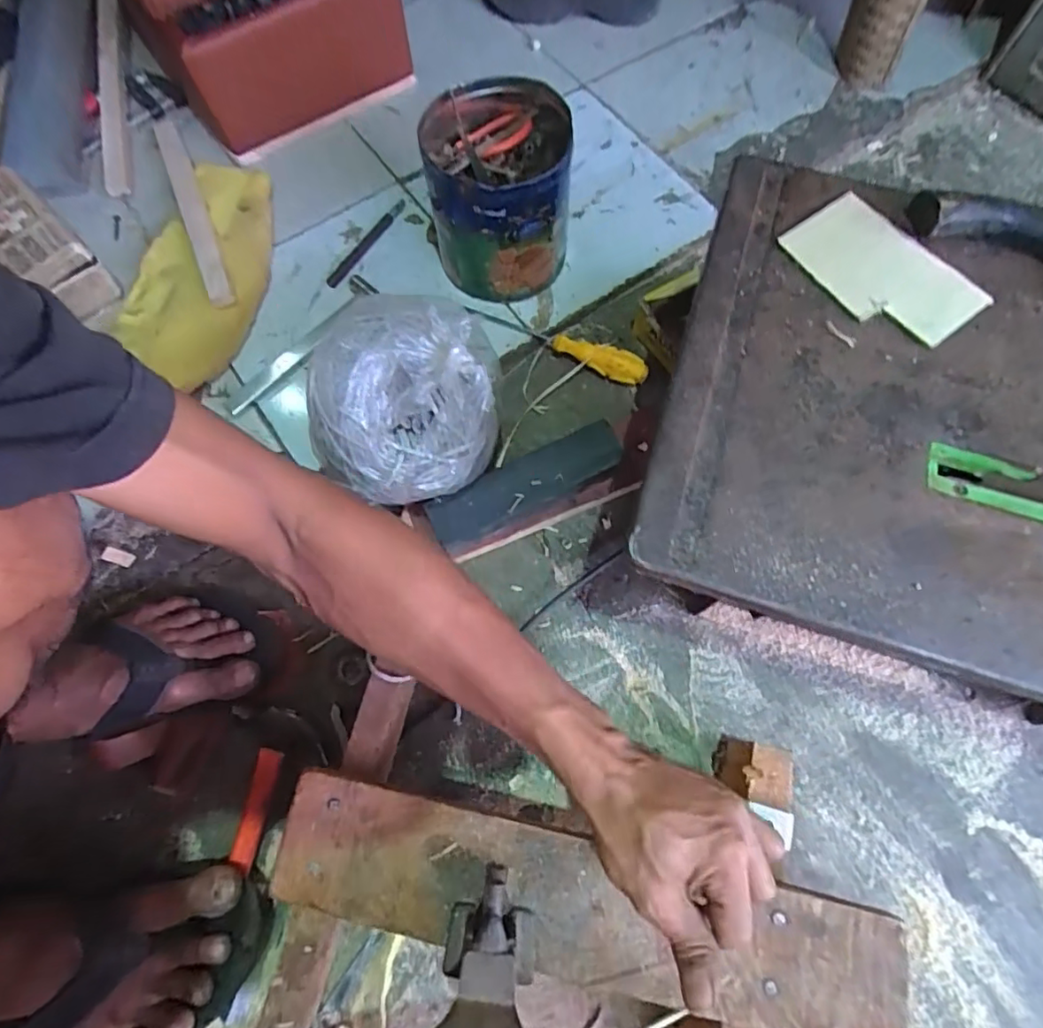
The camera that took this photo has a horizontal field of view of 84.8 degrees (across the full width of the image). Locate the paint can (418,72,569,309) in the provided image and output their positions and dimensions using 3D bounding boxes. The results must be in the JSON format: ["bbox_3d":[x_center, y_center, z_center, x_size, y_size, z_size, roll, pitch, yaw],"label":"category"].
[{"bbox_3d":[-0.023,-0.338,0.626,0.142,0.173,0.156,0,70,1],"label":"paint can"}]

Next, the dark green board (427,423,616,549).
[{"bbox_3d":[0.005,-0.029,0.552,0.194,0.022,0.049,-28,71,-9],"label":"dark green board"}]

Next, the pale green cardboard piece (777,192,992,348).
[{"bbox_3d":[0.243,-0.164,0.387,0.077,0.005,0.122,-34,73,-12],"label":"pale green cardboard piece"}]

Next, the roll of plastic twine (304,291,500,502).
[{"bbox_3d":[-0.105,-0.104,0.490,0.164,0.127,0.151,5,70,3],"label":"roll of plastic twine"}]

